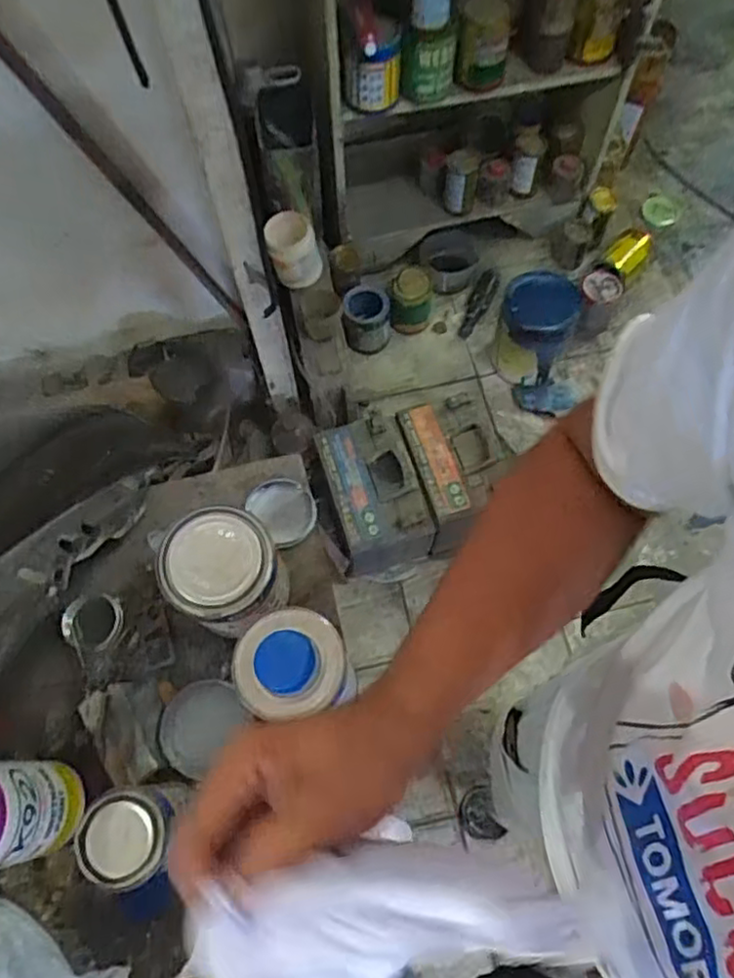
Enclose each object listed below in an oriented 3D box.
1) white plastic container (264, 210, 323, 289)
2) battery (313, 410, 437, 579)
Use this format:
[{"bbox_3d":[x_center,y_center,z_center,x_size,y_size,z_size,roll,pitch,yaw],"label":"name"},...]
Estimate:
[{"bbox_3d":[-0.151,-0.495,1.403,0.104,0.120,0.112,-1,67,2],"label":"white plastic container"},{"bbox_3d":[0.004,0.023,1.373,0.190,0.189,0.257,-16,68,-5],"label":"battery"}]

